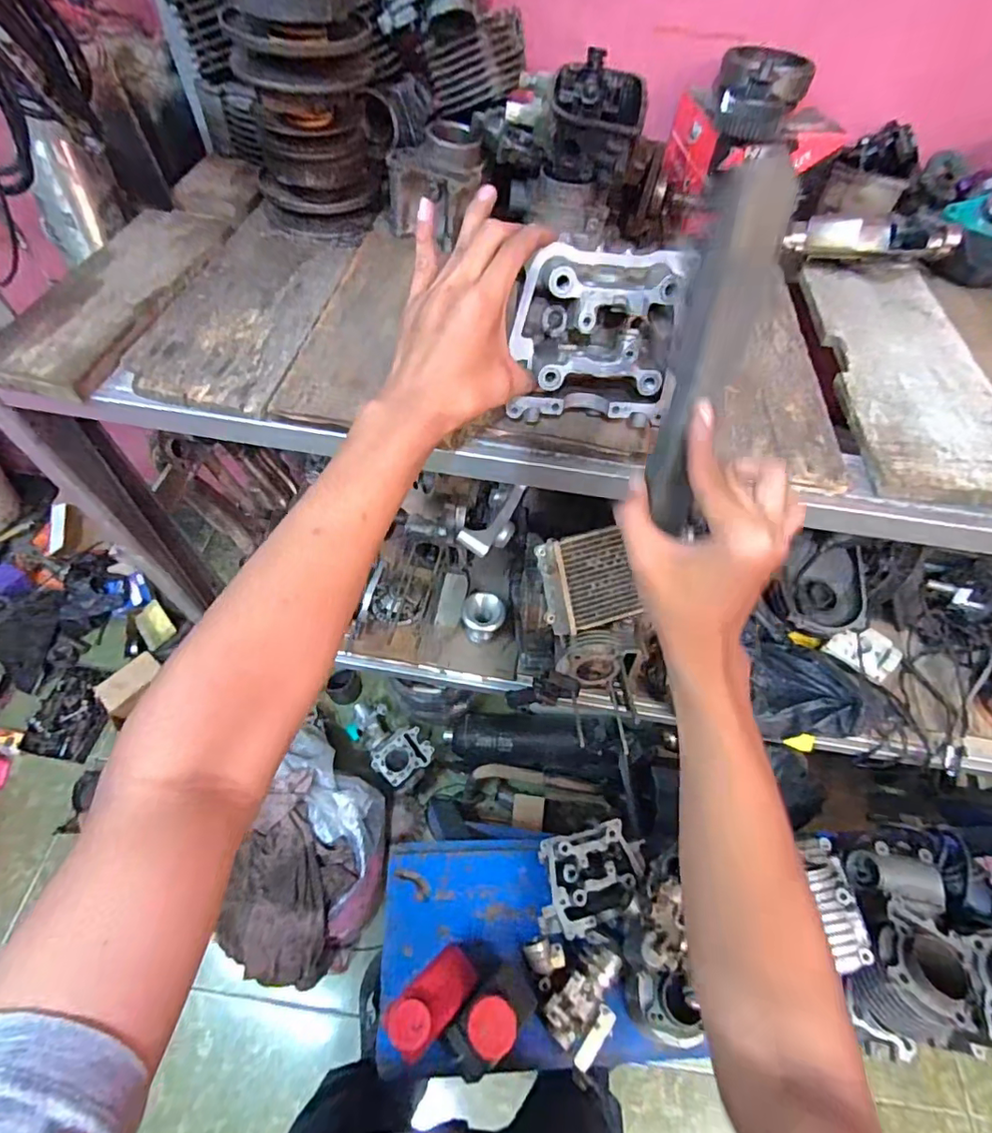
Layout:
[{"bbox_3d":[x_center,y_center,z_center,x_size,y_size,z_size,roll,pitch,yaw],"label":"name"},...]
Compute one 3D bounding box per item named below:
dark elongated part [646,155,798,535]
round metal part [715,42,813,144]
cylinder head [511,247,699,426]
[{"bbox_3d":[0.126,-0.122,0.319,0.041,0.194,0.019,14,16,6],"label":"dark elongated part"},{"bbox_3d":[0.315,-0.572,0.648,0.105,0.056,0.133,18,59,8],"label":"round metal part"},{"bbox_3d":[0.072,-0.172,0.416,0.120,0.126,0.074,2,35,-2],"label":"cylinder head"}]

